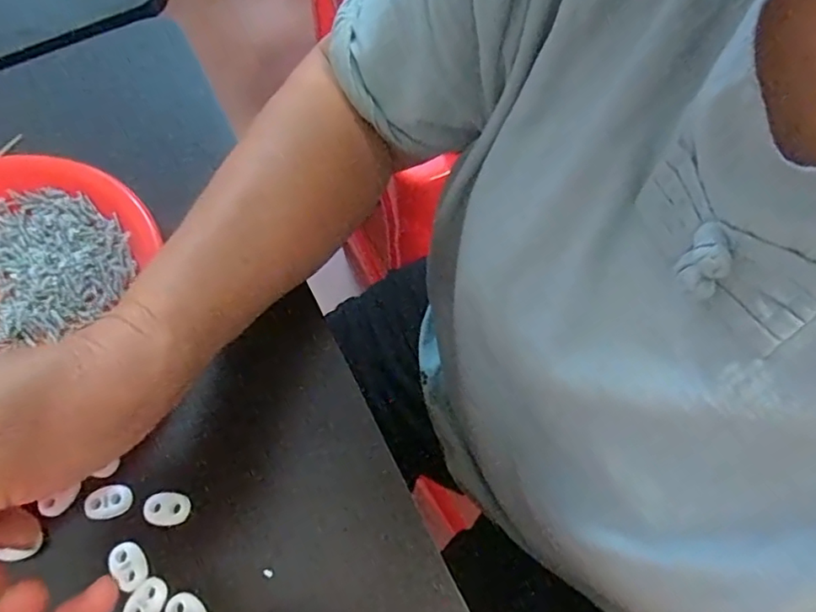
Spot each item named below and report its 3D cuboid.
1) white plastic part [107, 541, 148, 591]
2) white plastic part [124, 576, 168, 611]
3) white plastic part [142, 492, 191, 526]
[{"bbox_3d":[-0.134,0.124,0.269,0.015,0.004,0.022,-40,68,-16],"label":"white plastic part"},{"bbox_3d":[-0.122,0.139,0.262,0.015,0.004,0.022,24,67,14],"label":"white plastic part"},{"bbox_3d":[-0.120,0.101,0.280,0.022,0.004,0.015,2,64,4],"label":"white plastic part"}]

